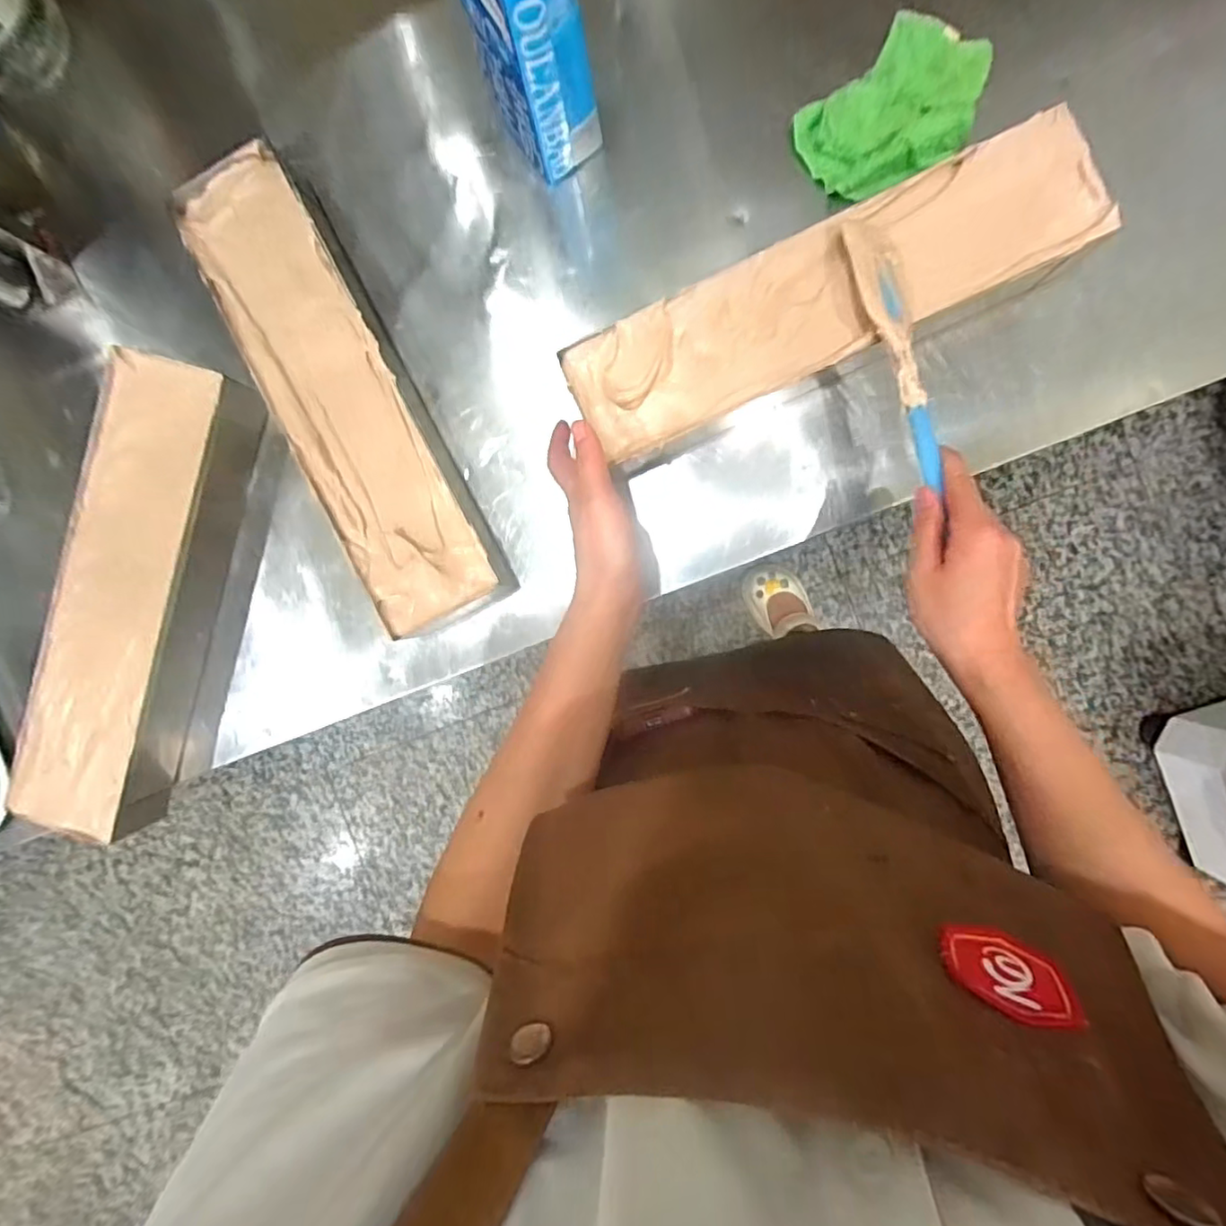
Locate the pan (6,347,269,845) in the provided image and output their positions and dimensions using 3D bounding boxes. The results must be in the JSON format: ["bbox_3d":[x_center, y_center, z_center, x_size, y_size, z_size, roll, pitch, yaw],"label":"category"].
[{"bbox_3d":[-0.412,-0.011,0.540,0.111,0.066,0.405,17,93,5],"label":"pan"}]

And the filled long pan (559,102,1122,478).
[{"bbox_3d":[0.163,-0.238,0.482,0.394,0.068,0.098,-23,90,6],"label":"filled long pan"}]

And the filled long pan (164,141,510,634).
[{"bbox_3d":[-0.222,-0.182,0.521,0.106,0.066,0.410,-27,89,6],"label":"filled long pan"}]

